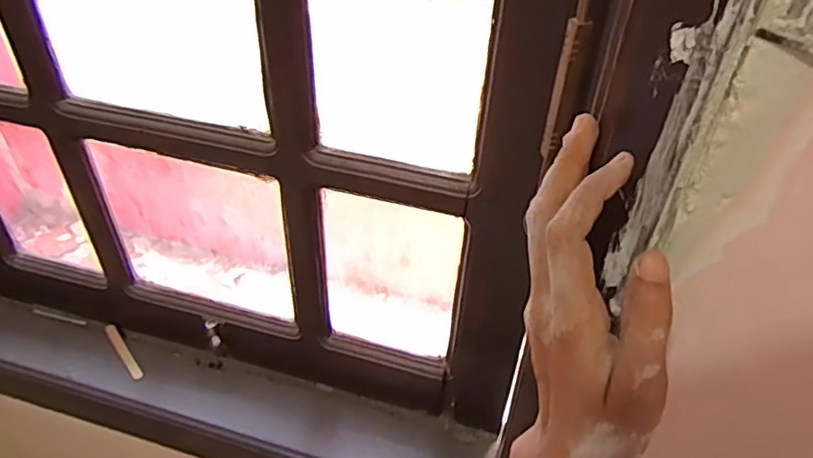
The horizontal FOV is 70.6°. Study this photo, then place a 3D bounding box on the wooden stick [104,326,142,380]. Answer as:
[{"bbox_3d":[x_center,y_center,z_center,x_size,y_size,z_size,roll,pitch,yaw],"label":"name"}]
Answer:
[{"bbox_3d":[-0.314,0.136,0.637,0.013,0.004,0.091,-13,38,-40],"label":"wooden stick"}]

